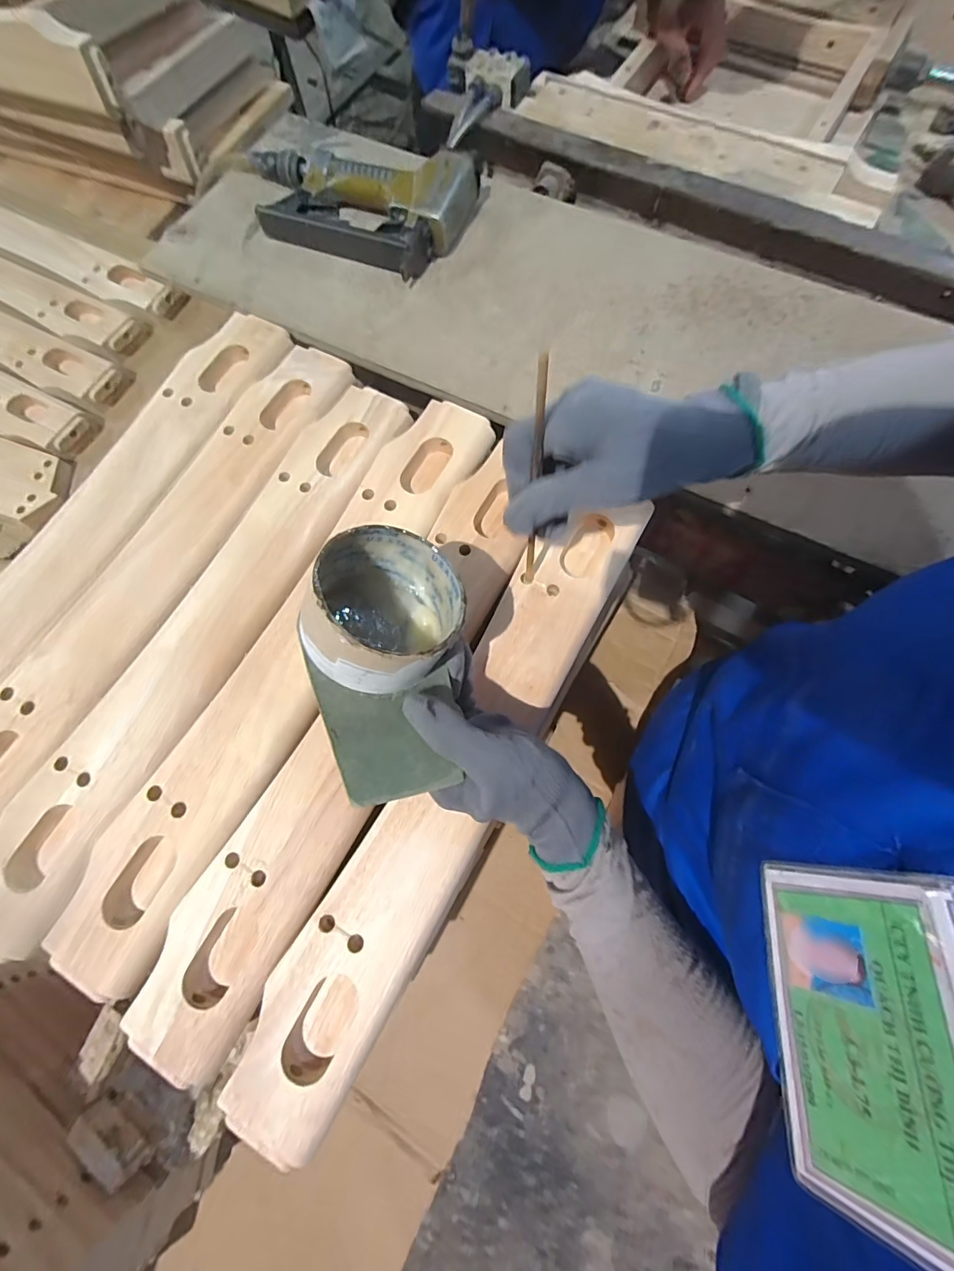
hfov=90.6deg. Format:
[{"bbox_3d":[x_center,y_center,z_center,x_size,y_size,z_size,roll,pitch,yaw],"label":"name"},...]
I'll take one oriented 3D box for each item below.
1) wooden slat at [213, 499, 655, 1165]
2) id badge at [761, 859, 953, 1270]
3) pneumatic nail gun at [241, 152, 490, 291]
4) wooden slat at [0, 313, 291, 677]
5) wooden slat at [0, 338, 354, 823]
[{"bbox_3d":[-0.012,0.095,0.330,0.069,0.026,0.464,28,77,11],"label":"wooden slat"},{"bbox_3d":[0.133,0.130,0.149,0.005,0.082,0.100,16,65,-19],"label":"id badge"},{"bbox_3d":[-0.138,-0.451,0.480,0.260,0.047,0.127,25,75,10],"label":"pneumatic nail gun"},{"bbox_3d":[-0.323,-0.091,0.401,0.088,0.021,0.484,26,75,10],"label":"wooden slat"},{"bbox_3d":[-0.264,-0.058,0.383,0.086,0.020,0.483,28,75,11],"label":"wooden slat"}]

